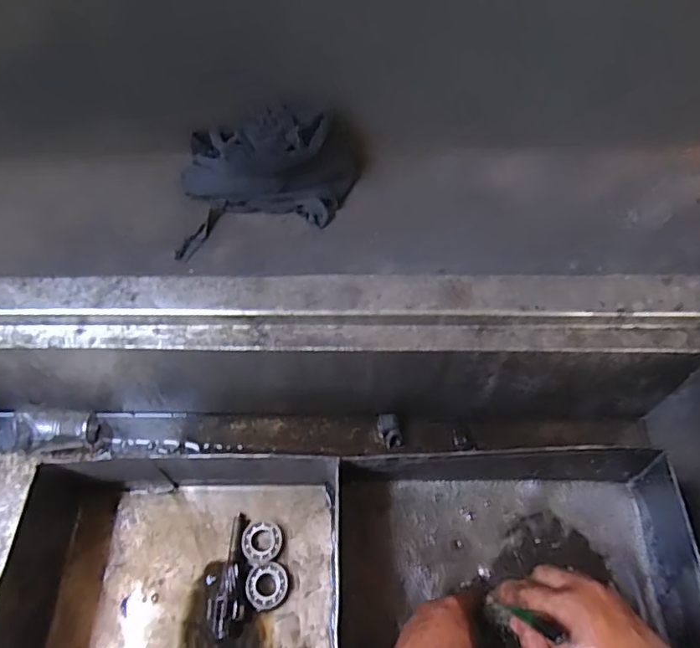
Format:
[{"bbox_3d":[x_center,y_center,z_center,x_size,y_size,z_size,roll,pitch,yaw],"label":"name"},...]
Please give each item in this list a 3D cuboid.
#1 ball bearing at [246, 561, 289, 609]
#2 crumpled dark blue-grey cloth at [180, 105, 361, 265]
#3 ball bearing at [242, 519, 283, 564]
[{"bbox_3d":[-0.092,0.291,0.598,0.044,0.015,0.045,-12,59,-5],"label":"ball bearing"},{"bbox_3d":[-0.097,-0.162,0.600,0.206,0.090,0.156,3,59,4],"label":"crumpled dark blue-grey cloth"},{"bbox_3d":[-0.102,0.252,0.625,0.044,0.011,0.046,-1,59,2],"label":"ball bearing"}]

